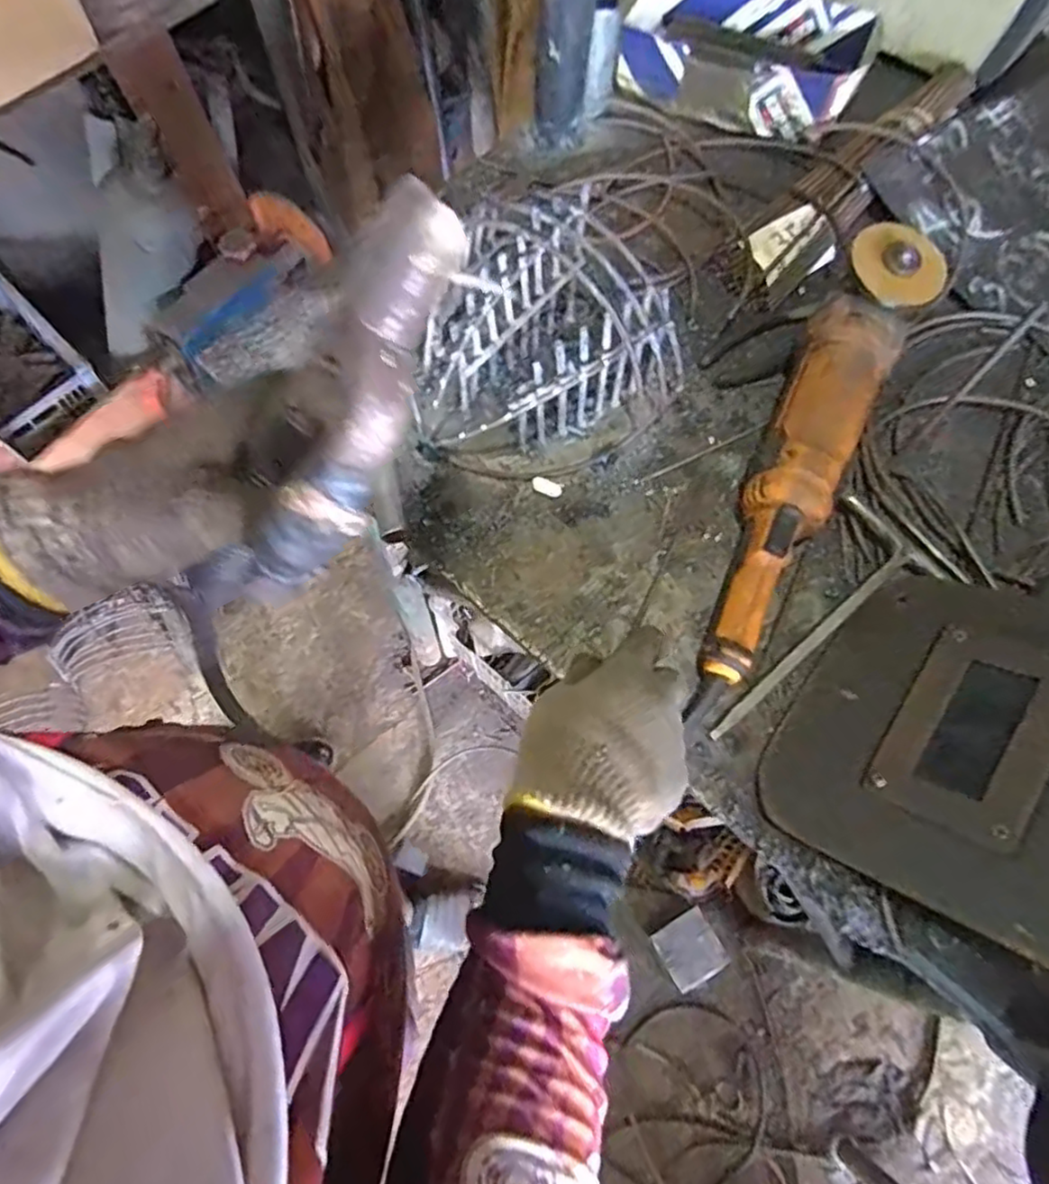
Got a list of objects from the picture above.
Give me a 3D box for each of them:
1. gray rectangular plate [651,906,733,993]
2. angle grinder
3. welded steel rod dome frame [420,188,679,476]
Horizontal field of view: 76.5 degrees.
[{"bbox_3d":[0.271,0.588,1.094,0.097,0.013,0.096,-33,48,-1],"label":"gray rectangular plate"},{"bbox_3d":[0.202,-0.099,0.492,0.076,0.091,0.397,28,71,9],"label":"angle grinder"},{"bbox_3d":[0.007,-0.180,0.511,0.185,0.114,0.157,-36,74,-13],"label":"welded steel rod dome frame"}]

